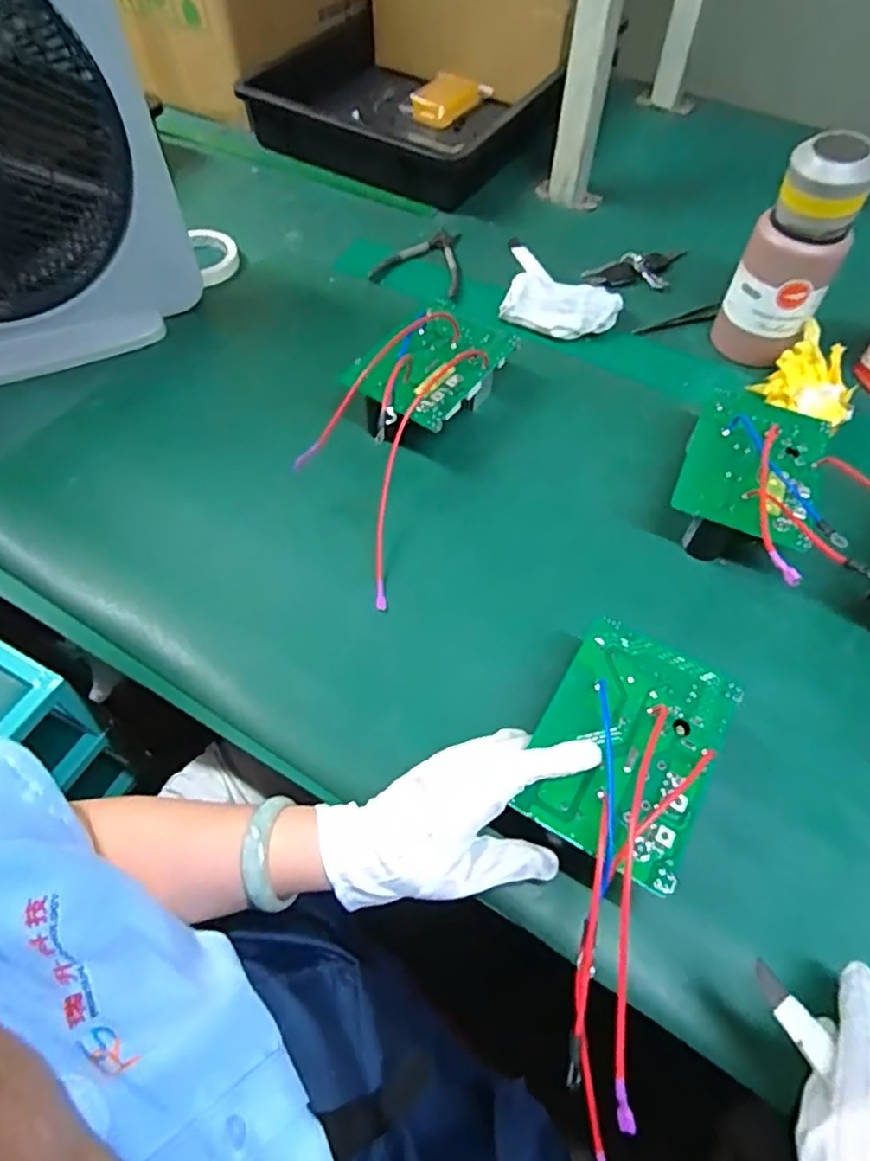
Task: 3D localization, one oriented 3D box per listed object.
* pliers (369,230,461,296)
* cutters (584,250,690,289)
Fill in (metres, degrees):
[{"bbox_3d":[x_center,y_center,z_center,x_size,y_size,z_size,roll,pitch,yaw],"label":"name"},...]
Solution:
[{"bbox_3d":[-0.022,-0.397,0.797,0.103,0.009,0.147,2,59,3],"label":"pliers"},{"bbox_3d":[0.253,-0.380,0.796,0.135,0.019,0.064,-10,59,-4],"label":"cutters"}]

